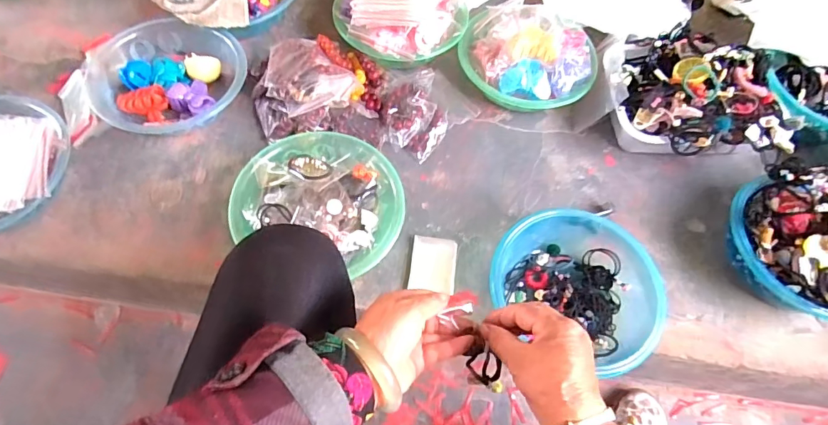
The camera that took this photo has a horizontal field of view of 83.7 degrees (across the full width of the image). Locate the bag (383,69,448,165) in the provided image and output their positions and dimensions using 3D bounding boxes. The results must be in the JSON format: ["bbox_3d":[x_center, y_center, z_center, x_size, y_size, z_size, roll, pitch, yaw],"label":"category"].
[{"bbox_3d":[0.004,-0.176,0.791,0.110,0.046,0.172,0,62,-3],"label":"bag"}]

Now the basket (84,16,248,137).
[{"bbox_3d":[-0.410,-0.225,0.771,0.222,0.069,0.226,1,62,-3],"label":"basket"}]

